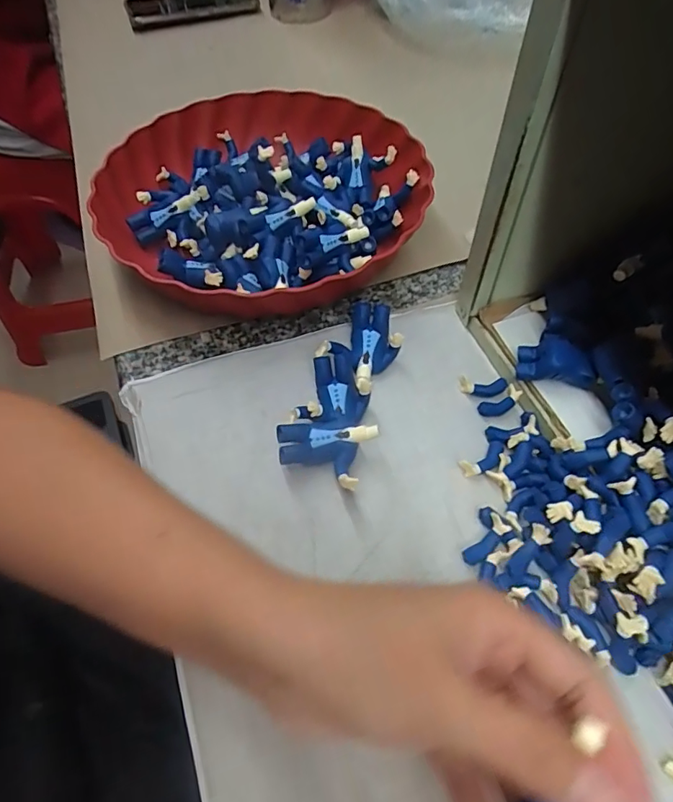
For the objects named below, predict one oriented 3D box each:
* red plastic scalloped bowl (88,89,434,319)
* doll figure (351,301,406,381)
[{"bbox_3d":[-0.054,-0.162,0.393,0.237,0.051,0.245,0,57,0],"label":"red plastic scalloped bowl"},{"bbox_3d":[0.026,-0.040,0.326,0.029,0.014,0.045,1,89,-5],"label":"doll figure"}]

